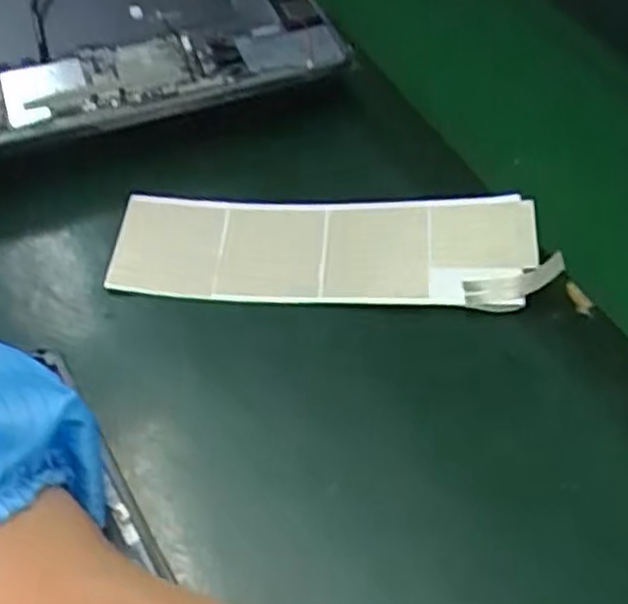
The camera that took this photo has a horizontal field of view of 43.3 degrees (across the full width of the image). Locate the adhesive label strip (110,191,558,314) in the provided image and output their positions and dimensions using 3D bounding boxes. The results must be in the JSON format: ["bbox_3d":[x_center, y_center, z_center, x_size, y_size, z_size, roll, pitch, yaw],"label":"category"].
[{"bbox_3d":[0.007,-0.025,0.346,0.181,0.012,0.054,1,54,3],"label":"adhesive label strip"}]

